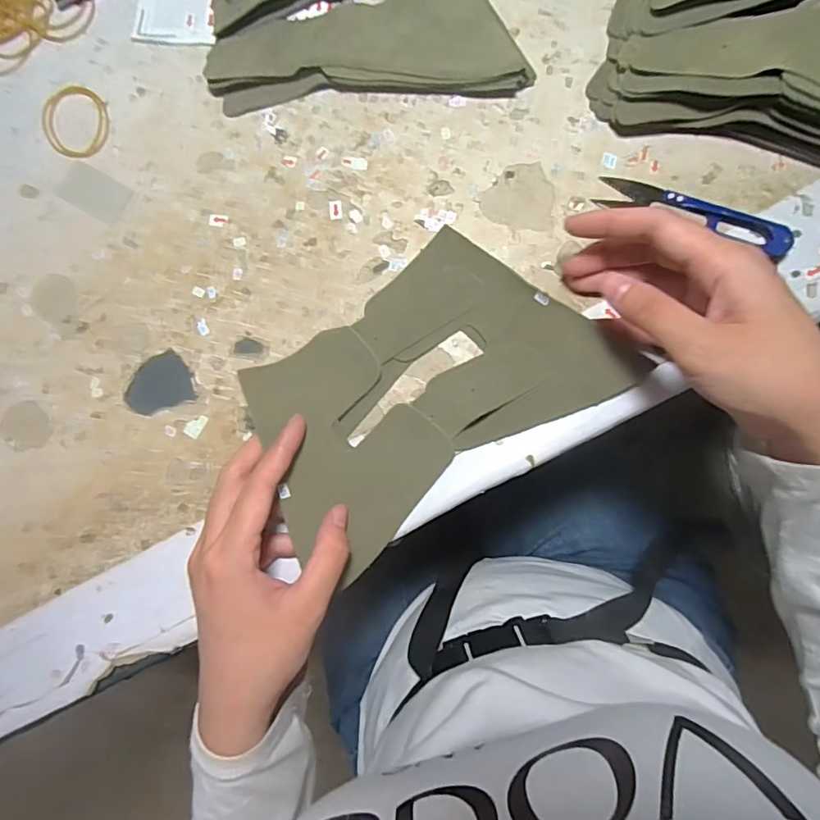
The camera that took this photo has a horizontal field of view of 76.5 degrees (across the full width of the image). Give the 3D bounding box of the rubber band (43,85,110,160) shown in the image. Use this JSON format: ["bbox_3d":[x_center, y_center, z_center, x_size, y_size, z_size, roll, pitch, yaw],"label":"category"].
[{"bbox_3d":[-0.215,-0.185,0.333,0.048,0.004,0.043,38,90,7],"label":"rubber band"}]

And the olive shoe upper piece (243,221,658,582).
[{"bbox_3d":[0.008,-0.014,0.290,0.197,0.016,0.127,-34,83,2],"label":"olive shoe upper piece"}]

